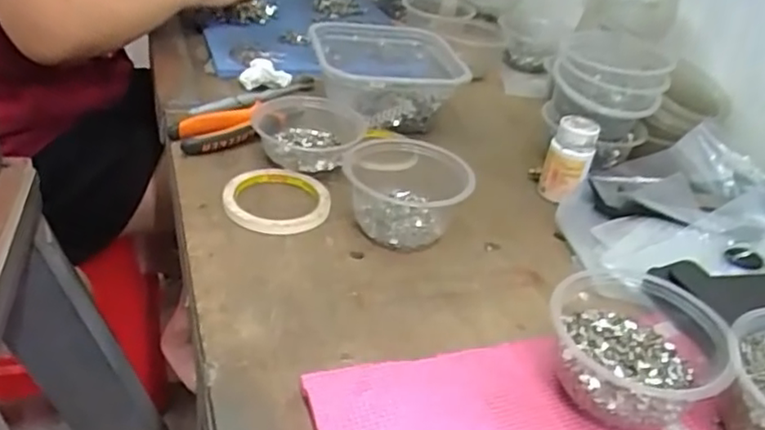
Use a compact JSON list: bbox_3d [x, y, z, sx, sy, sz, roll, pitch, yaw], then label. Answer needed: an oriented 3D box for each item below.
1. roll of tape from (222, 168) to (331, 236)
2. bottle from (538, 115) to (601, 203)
[{"bbox_3d":[-0.098,-0.016,0.610,0.096,0.014,0.093,7,34,-4],"label":"roll of tape"},{"bbox_3d":[0.192,-0.058,0.675,0.045,0.079,0.045,16,34,12],"label":"bottle"}]

